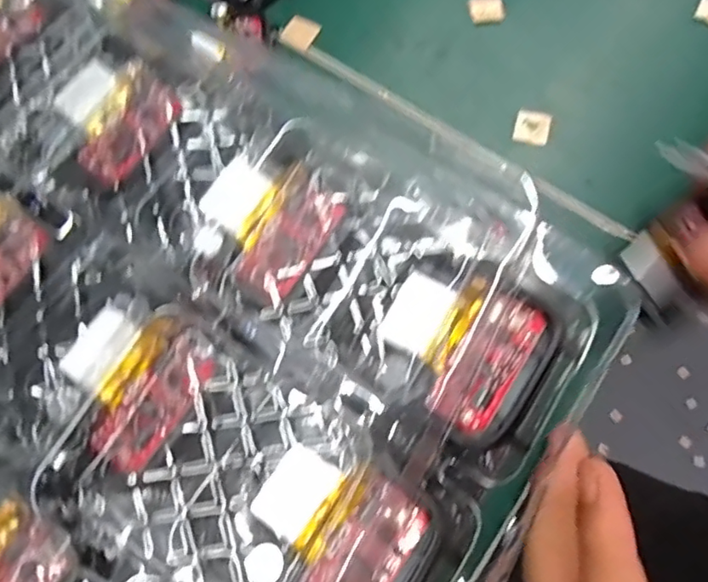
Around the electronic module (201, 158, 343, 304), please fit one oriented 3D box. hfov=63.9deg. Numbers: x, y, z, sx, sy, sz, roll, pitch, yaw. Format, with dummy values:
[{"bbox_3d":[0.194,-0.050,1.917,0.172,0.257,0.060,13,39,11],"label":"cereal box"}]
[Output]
[{"bbox_3d":[-0.022,-0.017,0.142,0.032,0.004,0.033,31,77,10],"label":"electronic module"}]

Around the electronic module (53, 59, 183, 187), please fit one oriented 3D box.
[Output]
[{"bbox_3d":[-0.065,-0.047,0.152,0.028,0.004,0.031,34,77,10],"label":"electronic module"}]

